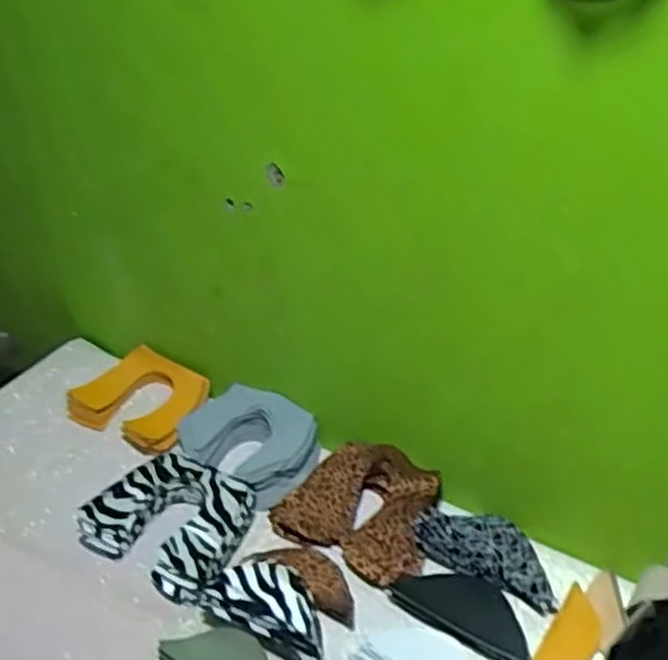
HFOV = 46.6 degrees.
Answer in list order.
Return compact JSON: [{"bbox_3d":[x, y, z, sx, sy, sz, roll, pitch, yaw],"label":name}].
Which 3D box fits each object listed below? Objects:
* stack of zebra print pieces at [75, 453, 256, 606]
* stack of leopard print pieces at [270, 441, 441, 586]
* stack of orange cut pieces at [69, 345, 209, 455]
[{"bbox_3d":[-0.161,0.196,0.808,0.162,0.035,0.140,21,40,26],"label":"stack of zebra print pieces"},{"bbox_3d":[0.034,0.182,0.824,0.162,0.046,0.139,23,41,28],"label":"stack of leopard print pieces"},{"bbox_3d":[-0.241,0.085,0.970,0.162,0.032,0.126,20,40,25],"label":"stack of orange cut pieces"}]

